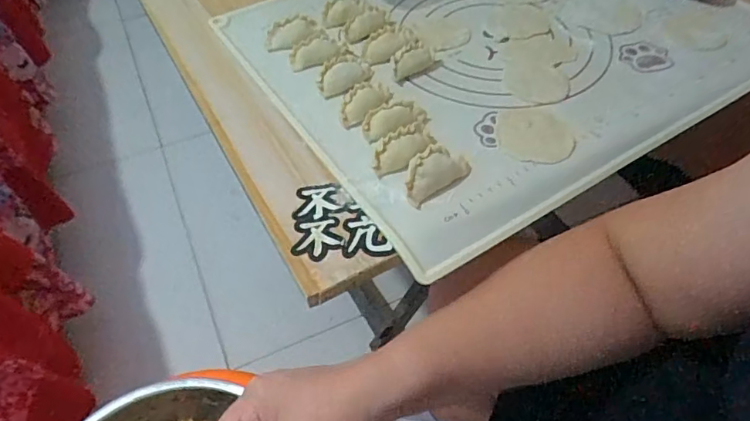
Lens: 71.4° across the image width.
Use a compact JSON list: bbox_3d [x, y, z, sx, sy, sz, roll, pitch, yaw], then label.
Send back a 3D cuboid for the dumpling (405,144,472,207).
[{"bbox_3d":[0.046,-0.030,0.407,0.060,0.022,0.029,-32,58,-24],"label":"dumpling"}]

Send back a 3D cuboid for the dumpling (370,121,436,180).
[{"bbox_3d":[0.024,-0.050,0.425,0.023,0.020,0.059,34,58,24],"label":"dumpling"}]

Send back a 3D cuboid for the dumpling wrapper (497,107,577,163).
[{"bbox_3d":[0.137,-0.066,0.450,0.062,0.005,0.065,4,51,2],"label":"dumpling wrapper"}]

